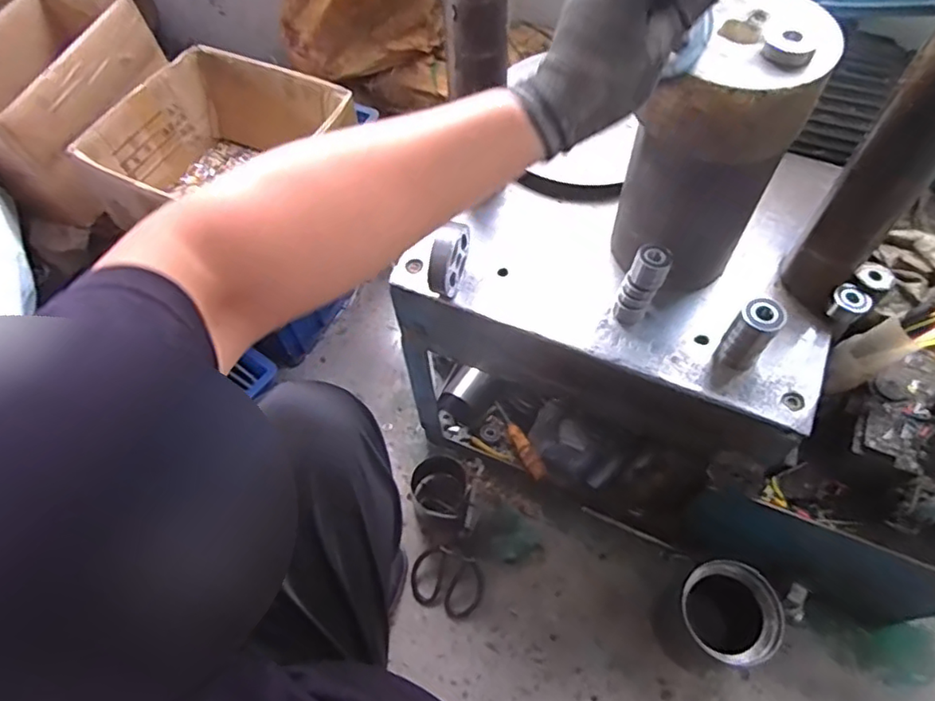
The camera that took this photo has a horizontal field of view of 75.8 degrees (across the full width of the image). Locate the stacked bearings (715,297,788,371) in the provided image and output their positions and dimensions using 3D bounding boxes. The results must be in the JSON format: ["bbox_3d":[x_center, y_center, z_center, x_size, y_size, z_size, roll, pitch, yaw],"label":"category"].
[{"bbox_3d":[0.276,-0.014,0.588,0.038,0.080,0.038,-1,59,2],"label":"stacked bearings"}]

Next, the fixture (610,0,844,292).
[{"bbox_3d":[0.226,-0.176,0.577,0.122,0.263,0.145,26,64,17],"label":"fixture"}]

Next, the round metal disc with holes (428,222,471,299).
[{"bbox_3d":[-0.017,-0.093,0.641,0.019,0.078,0.069,22,63,15],"label":"round metal disc with holes"}]

